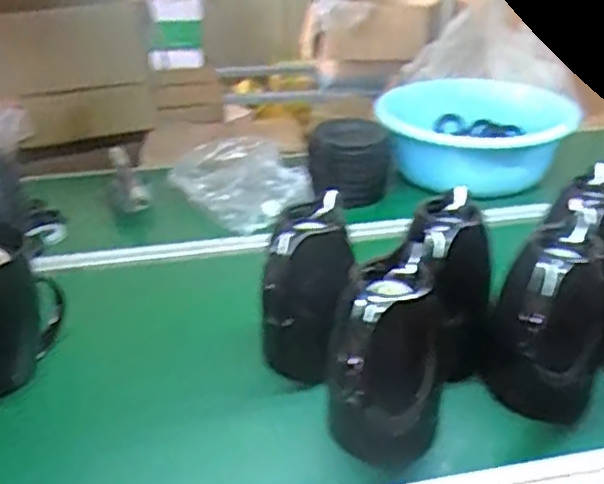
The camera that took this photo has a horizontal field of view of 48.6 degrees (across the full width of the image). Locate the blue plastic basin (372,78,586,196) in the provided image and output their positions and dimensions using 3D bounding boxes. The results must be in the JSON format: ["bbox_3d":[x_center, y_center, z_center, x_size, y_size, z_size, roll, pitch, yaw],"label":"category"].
[{"bbox_3d":[0.359,-0.223,1.360,0.353,0.149,0.353,-1,29,1],"label":"blue plastic basin"}]

